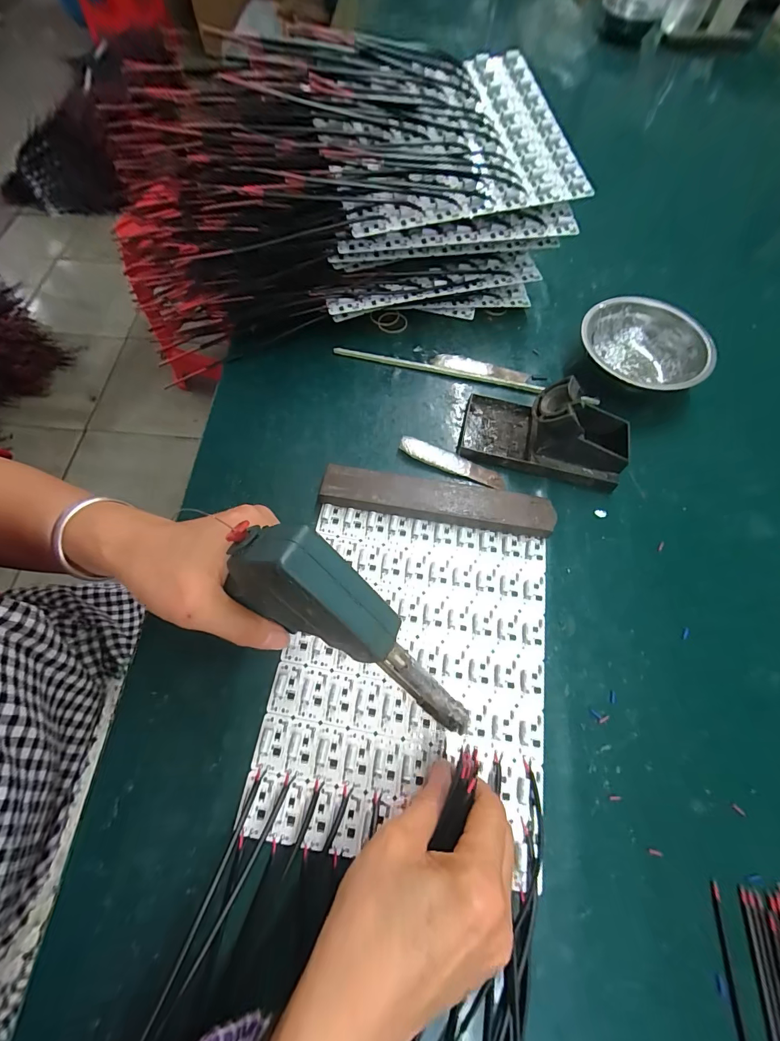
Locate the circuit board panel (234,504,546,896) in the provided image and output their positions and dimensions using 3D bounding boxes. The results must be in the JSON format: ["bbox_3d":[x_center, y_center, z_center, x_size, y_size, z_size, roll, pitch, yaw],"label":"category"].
[{"bbox_3d":[0.019,0.109,0.287,0.194,0.007,0.233,9,66,2],"label":"circuit board panel"}]

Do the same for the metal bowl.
[{"bbox_3d":[0.266,-0.179,0.405,0.120,0.042,0.124,1,66,-2],"label":"metal bowl"}]

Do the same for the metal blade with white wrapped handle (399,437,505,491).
[{"bbox_3d":[0.059,-0.056,0.356,0.102,0.010,0.021,18,66,6],"label":"metal blade with white wrapped handle"}]

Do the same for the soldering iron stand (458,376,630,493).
[{"bbox_3d":[0.146,-0.087,0.346,0.151,0.062,0.075,14,66,4],"label":"soldering iron stand"}]

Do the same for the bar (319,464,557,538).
[{"bbox_3d":[0.042,-0.017,0.335,0.198,0.018,0.037,8,66,1],"label":"bar"}]

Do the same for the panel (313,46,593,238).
[{"bbox_3d":[0.055,-0.384,0.372,0.250,0.032,0.186,-15,82,-12],"label":"panel"}]

